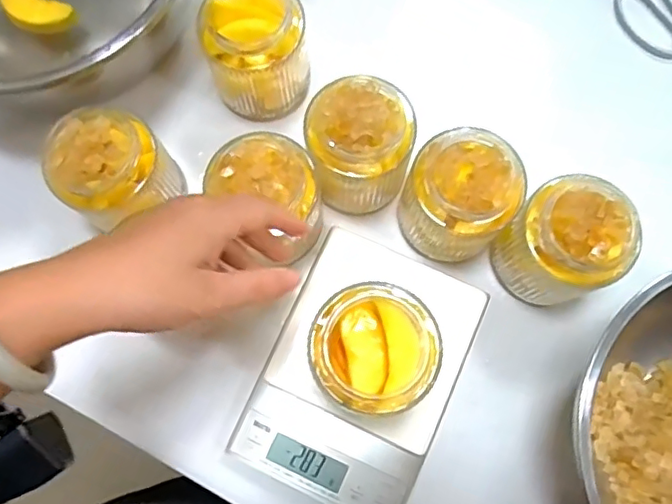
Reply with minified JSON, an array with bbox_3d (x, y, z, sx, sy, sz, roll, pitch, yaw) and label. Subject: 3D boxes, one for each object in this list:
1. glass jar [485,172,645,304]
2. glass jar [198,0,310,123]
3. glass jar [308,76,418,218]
[{"bbox_3d":[0.177,-0.005,0.458,0.081,0.106,0.078,0,77,0],"label":"glass jar"},{"bbox_3d":[-0.066,-0.170,0.491,0.084,0.098,0.072,-32,79,-7],"label":"glass jar"},{"bbox_3d":[0.020,-0.085,0.469,0.081,0.105,0.076,0,77,0],"label":"glass jar"}]

